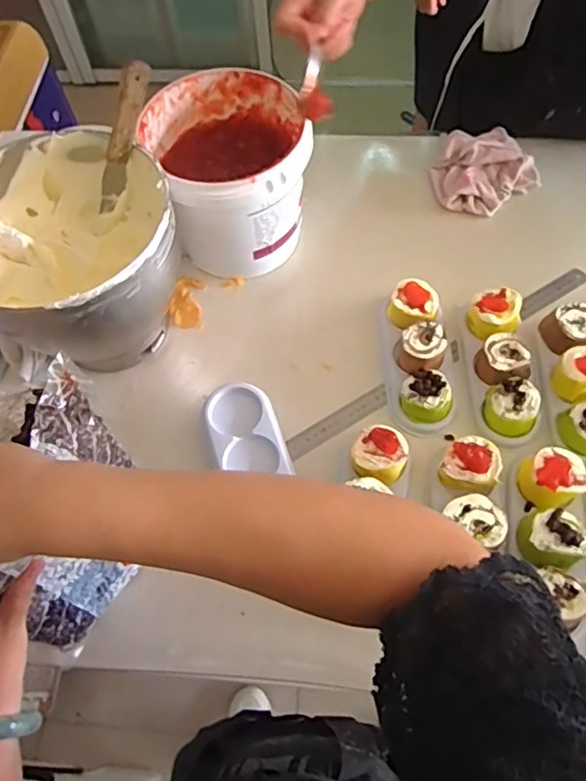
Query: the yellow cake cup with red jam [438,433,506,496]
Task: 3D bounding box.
[{"bbox_3d":[0.201,0.084,0.640,0.060,0.061,0.053,28,68,16],"label":"yellow cake cup with red jam"}]

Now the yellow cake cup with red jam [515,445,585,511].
[{"bbox_3d":[0.284,0.096,0.627,0.060,0.055,0.060,-1,64,2],"label":"yellow cake cup with red jam"}]

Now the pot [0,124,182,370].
[{"bbox_3d":[-0.245,-0.149,0.682,0.247,0.195,0.237,-1,64,2],"label":"pot"}]

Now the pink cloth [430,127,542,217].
[{"bbox_3d":[0.290,-0.325,0.853,0.156,0.050,0.131,-4,64,1],"label":"pink cloth"}]

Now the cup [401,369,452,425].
[{"bbox_3d":[0.157,0.009,0.685,0.054,0.049,0.059,-1,64,2],"label":"cup"}]

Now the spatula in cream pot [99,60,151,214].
[{"bbox_3d":[-0.185,-0.270,0.625,0.026,0.179,0.016,-4,60,-30],"label":"spatula in cream pot"}]

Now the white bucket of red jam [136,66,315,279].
[{"bbox_3d":[-0.078,-0.277,0.769,0.198,0.187,0.210,-1,64,2],"label":"white bucket of red jam"}]

